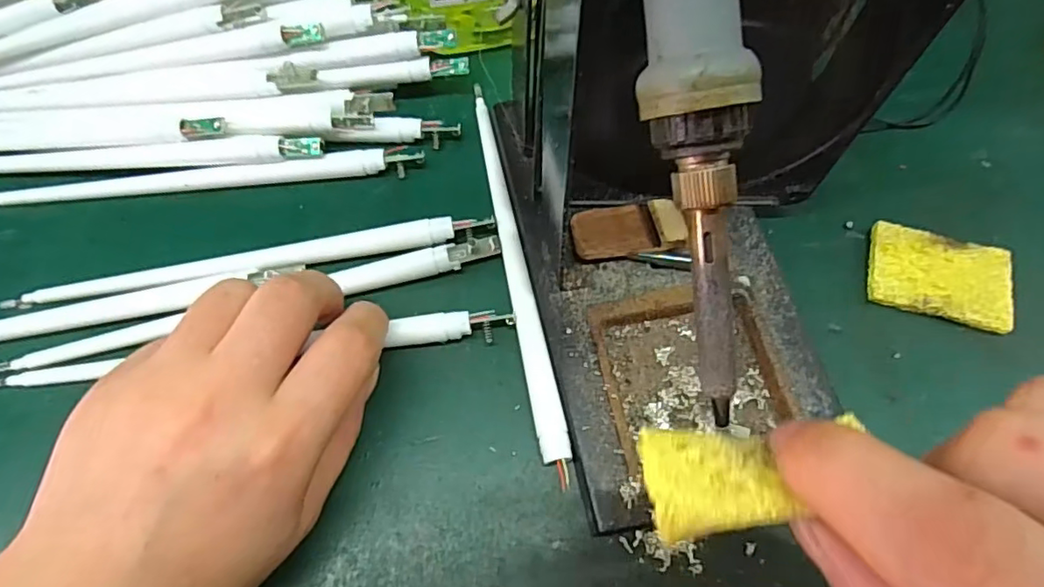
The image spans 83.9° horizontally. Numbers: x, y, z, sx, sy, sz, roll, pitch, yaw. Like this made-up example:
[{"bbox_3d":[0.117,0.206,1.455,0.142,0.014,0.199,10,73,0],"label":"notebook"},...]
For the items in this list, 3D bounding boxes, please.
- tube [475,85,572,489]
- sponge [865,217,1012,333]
[{"bbox_3d":[-0.005,-0.016,0.253,0.011,0.006,0.191,-10,65,-6],"label":"tube"},{"bbox_3d":[0.178,-0.007,0.249,0.055,0.009,0.038,16,65,6],"label":"sponge"}]

